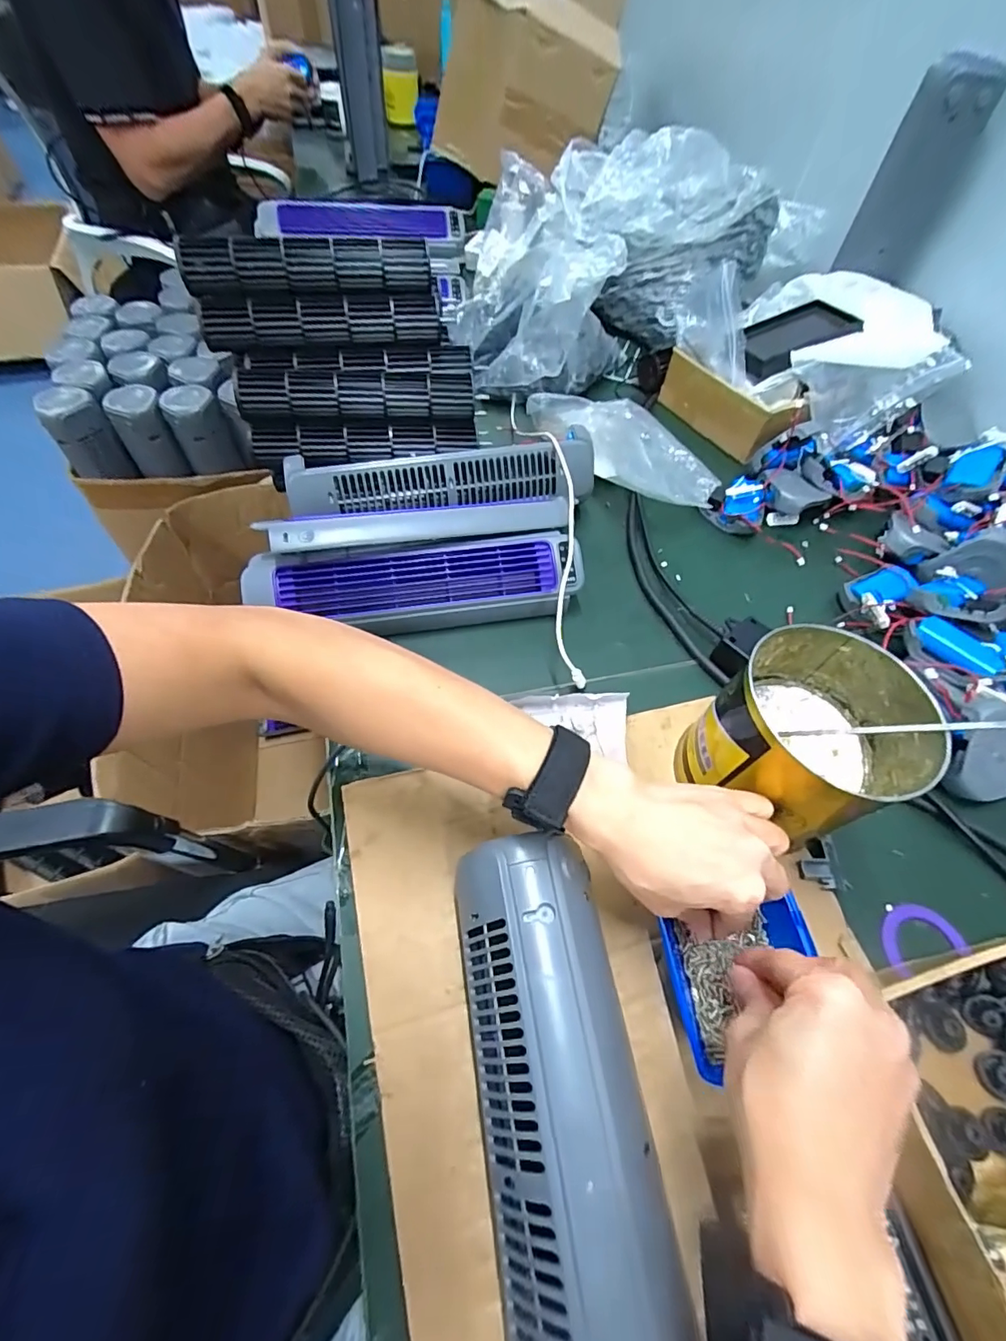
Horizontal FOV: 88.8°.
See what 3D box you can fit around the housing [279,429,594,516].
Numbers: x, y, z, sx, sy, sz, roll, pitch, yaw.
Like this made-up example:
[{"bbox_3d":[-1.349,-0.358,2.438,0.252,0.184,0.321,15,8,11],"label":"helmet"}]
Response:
[{"bbox_3d":[-0.056,-0.191,0.514,0.306,0.057,0.045,-8,59,-9],"label":"housing"}]

